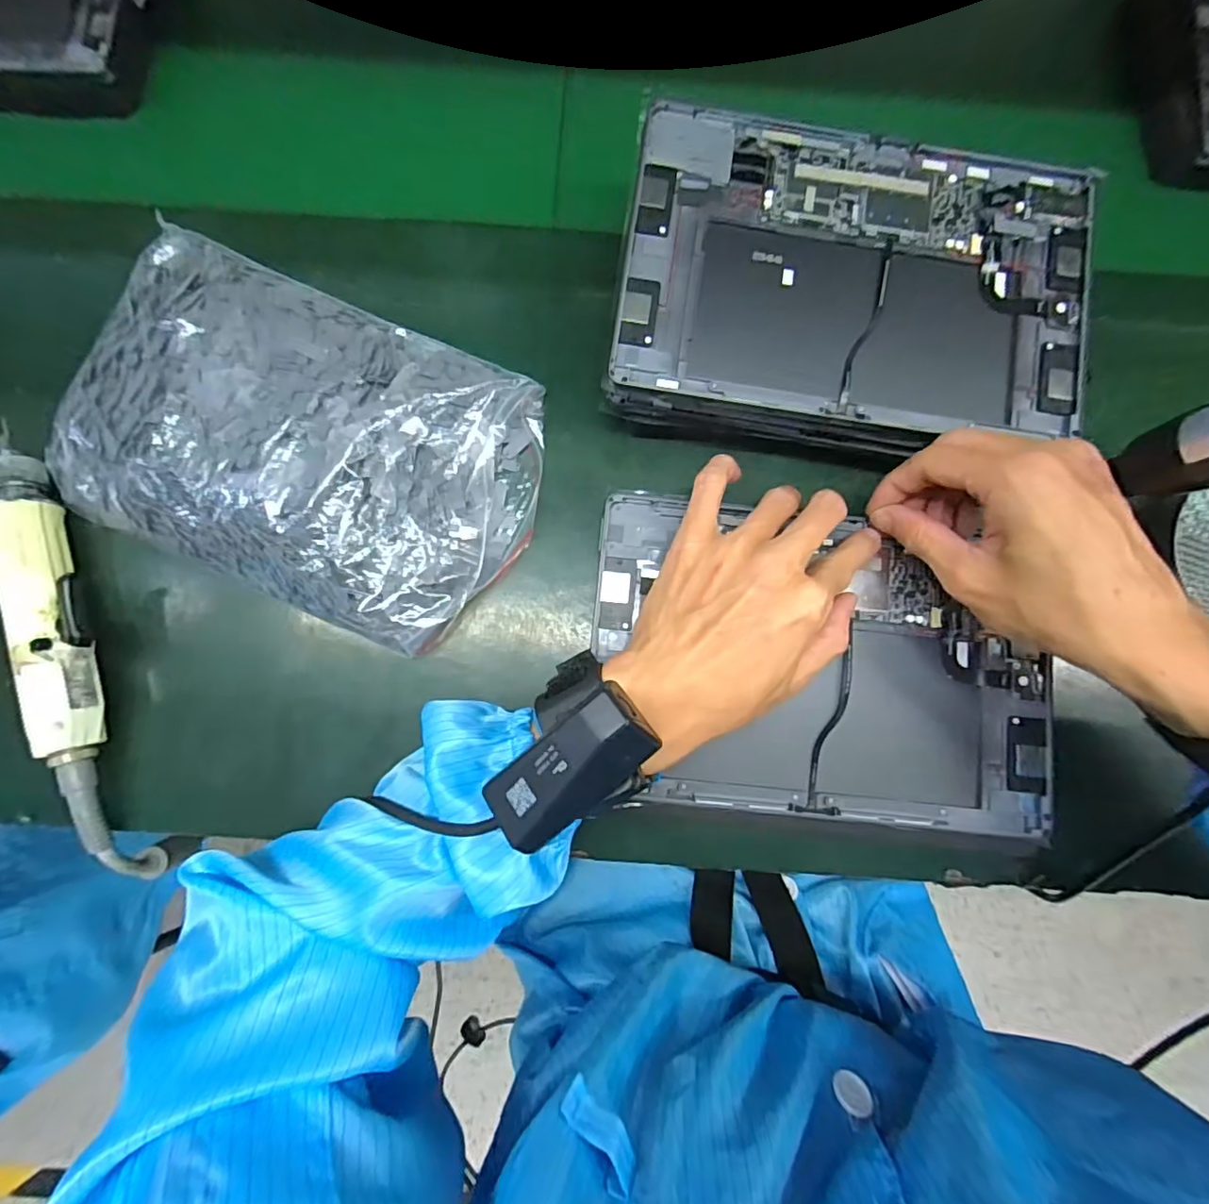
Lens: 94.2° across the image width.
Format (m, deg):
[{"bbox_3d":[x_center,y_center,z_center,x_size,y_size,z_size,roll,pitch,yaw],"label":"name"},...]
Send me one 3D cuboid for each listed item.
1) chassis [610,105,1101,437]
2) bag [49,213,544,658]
[{"bbox_3d":[0.139,-0.181,0.308,0.252,0.010,0.163,7,84,0],"label":"chassis"},{"bbox_3d":[-0.178,-0.096,0.333,0.273,0.032,0.177,23,81,2],"label":"bag"}]

